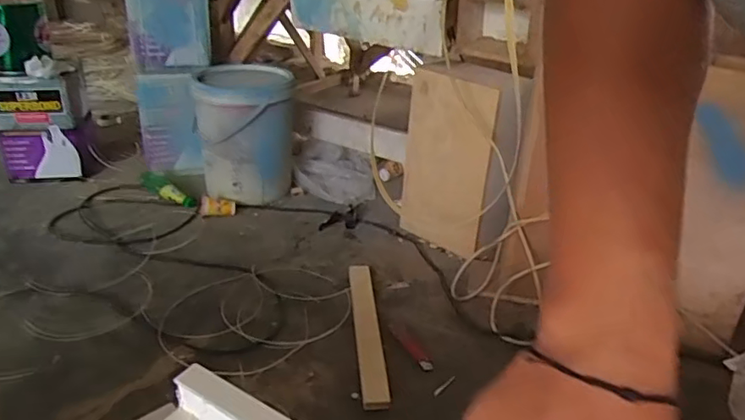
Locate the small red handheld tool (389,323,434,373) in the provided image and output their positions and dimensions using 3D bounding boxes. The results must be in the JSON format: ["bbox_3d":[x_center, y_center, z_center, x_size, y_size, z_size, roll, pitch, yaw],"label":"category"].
[{"bbox_3d":[0.086,0.300,1.310,0.032,0.010,0.166,-11,30,-25],"label":"small red handheld tool"}]

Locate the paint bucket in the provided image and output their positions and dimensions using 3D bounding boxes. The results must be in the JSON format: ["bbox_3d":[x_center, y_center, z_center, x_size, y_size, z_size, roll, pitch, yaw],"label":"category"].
[{"bbox_3d":[-0.396,-0.235,1.885,0.291,0.369,0.280,-3,27,-10],"label":"paint bucket"}]

